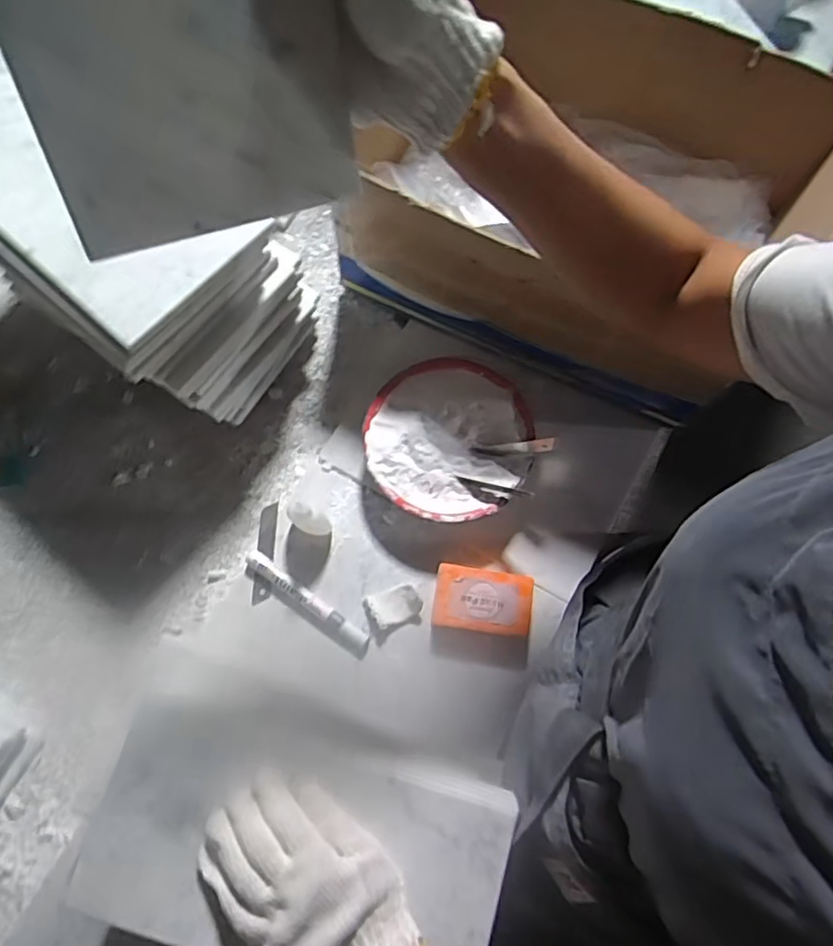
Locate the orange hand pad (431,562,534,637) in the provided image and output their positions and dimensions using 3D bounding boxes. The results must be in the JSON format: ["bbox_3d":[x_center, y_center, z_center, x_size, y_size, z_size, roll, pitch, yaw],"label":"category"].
[{"bbox_3d":[0.065,0.123,0.588,0.093,0.027,0.060,7,77,1],"label":"orange hand pad"}]

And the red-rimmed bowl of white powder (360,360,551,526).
[{"bbox_3d":[0.036,-0.033,0.614,0.171,0.048,0.162,0,77,0],"label":"red-rimmed bowl of white powder"}]

